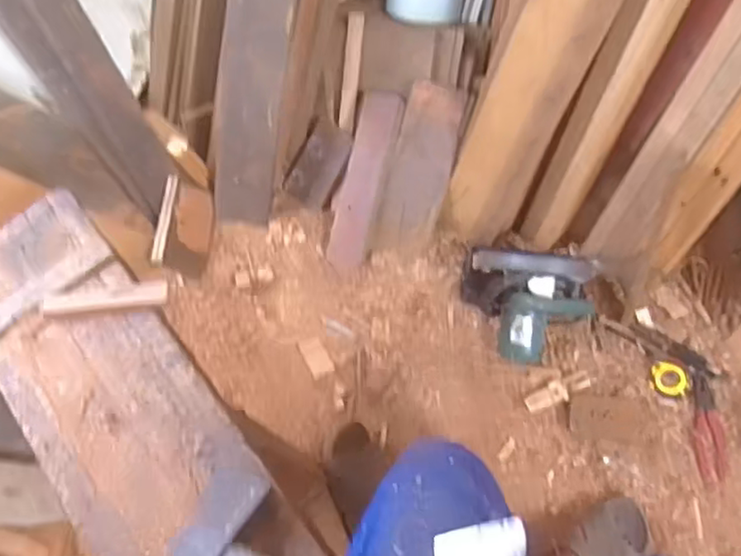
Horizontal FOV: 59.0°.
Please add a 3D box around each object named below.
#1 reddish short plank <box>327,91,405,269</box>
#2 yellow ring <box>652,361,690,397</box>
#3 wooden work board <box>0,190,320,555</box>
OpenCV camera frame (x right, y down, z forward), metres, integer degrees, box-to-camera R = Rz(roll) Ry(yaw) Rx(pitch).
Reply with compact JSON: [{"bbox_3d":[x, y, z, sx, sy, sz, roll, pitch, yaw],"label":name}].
[{"bbox_3d":[-0.017,-0.206,1.393,0.096,0.033,0.370,17,101,12],"label":"reddish short plank"},{"bbox_3d":[0.574,0.193,1.252,0.065,0.020,0.065,-1,85,11],"label":"yellow ring"},{"bbox_3d":[-0.261,0.150,0.698,0.195,0.033,0.658,-39,65,-13],"label":"wooden work board"}]

